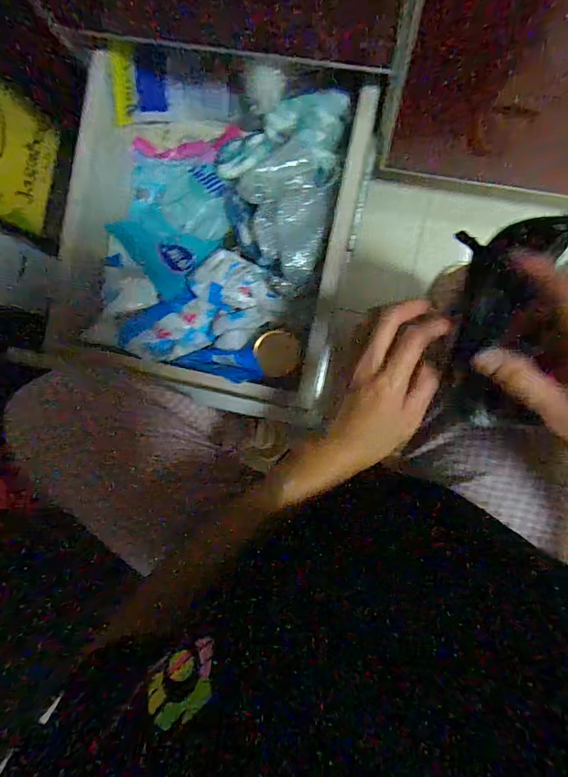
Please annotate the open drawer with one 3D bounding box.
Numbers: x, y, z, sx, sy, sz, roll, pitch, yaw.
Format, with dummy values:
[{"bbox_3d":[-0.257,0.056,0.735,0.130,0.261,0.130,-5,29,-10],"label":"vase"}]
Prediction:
[{"bbox_3d":[-0.095,-0.230,0.596,0.389,0.147,0.454,12,95,6],"label":"open drawer"}]

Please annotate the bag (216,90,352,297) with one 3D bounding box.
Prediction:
[{"bbox_3d":[-0.016,-0.269,0.591,0.178,0.064,0.260,8,95,7],"label":"bag"}]

